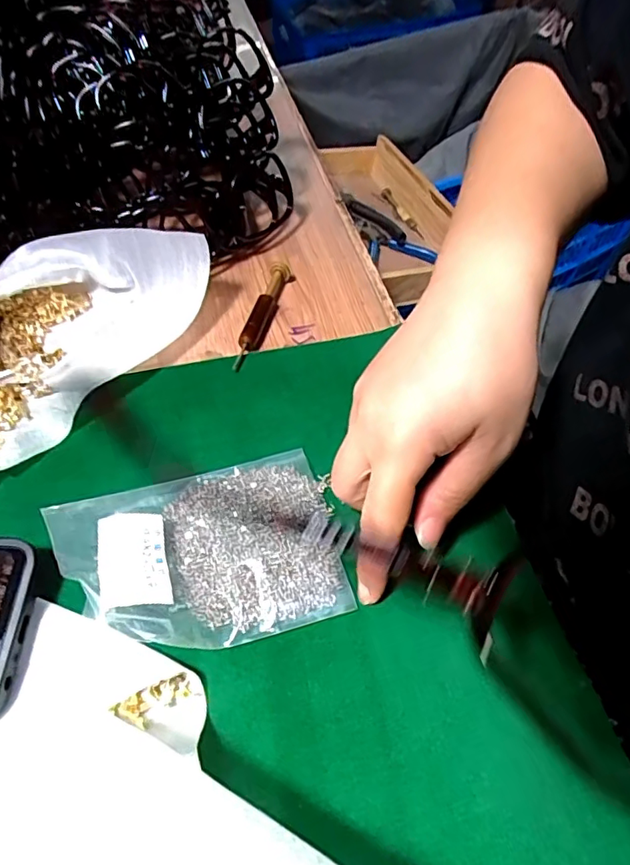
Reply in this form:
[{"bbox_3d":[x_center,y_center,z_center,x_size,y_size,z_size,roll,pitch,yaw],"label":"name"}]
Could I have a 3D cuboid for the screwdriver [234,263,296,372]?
[{"bbox_3d":[-0.036,-0.080,0.365,0.014,0.012,0.099,12,55,10],"label":"screwdriver"}]

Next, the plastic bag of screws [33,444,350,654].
[{"bbox_3d":[-0.056,0.055,0.257,0.128,0.024,0.091,-14,55,-9],"label":"plastic bag of screws"}]

